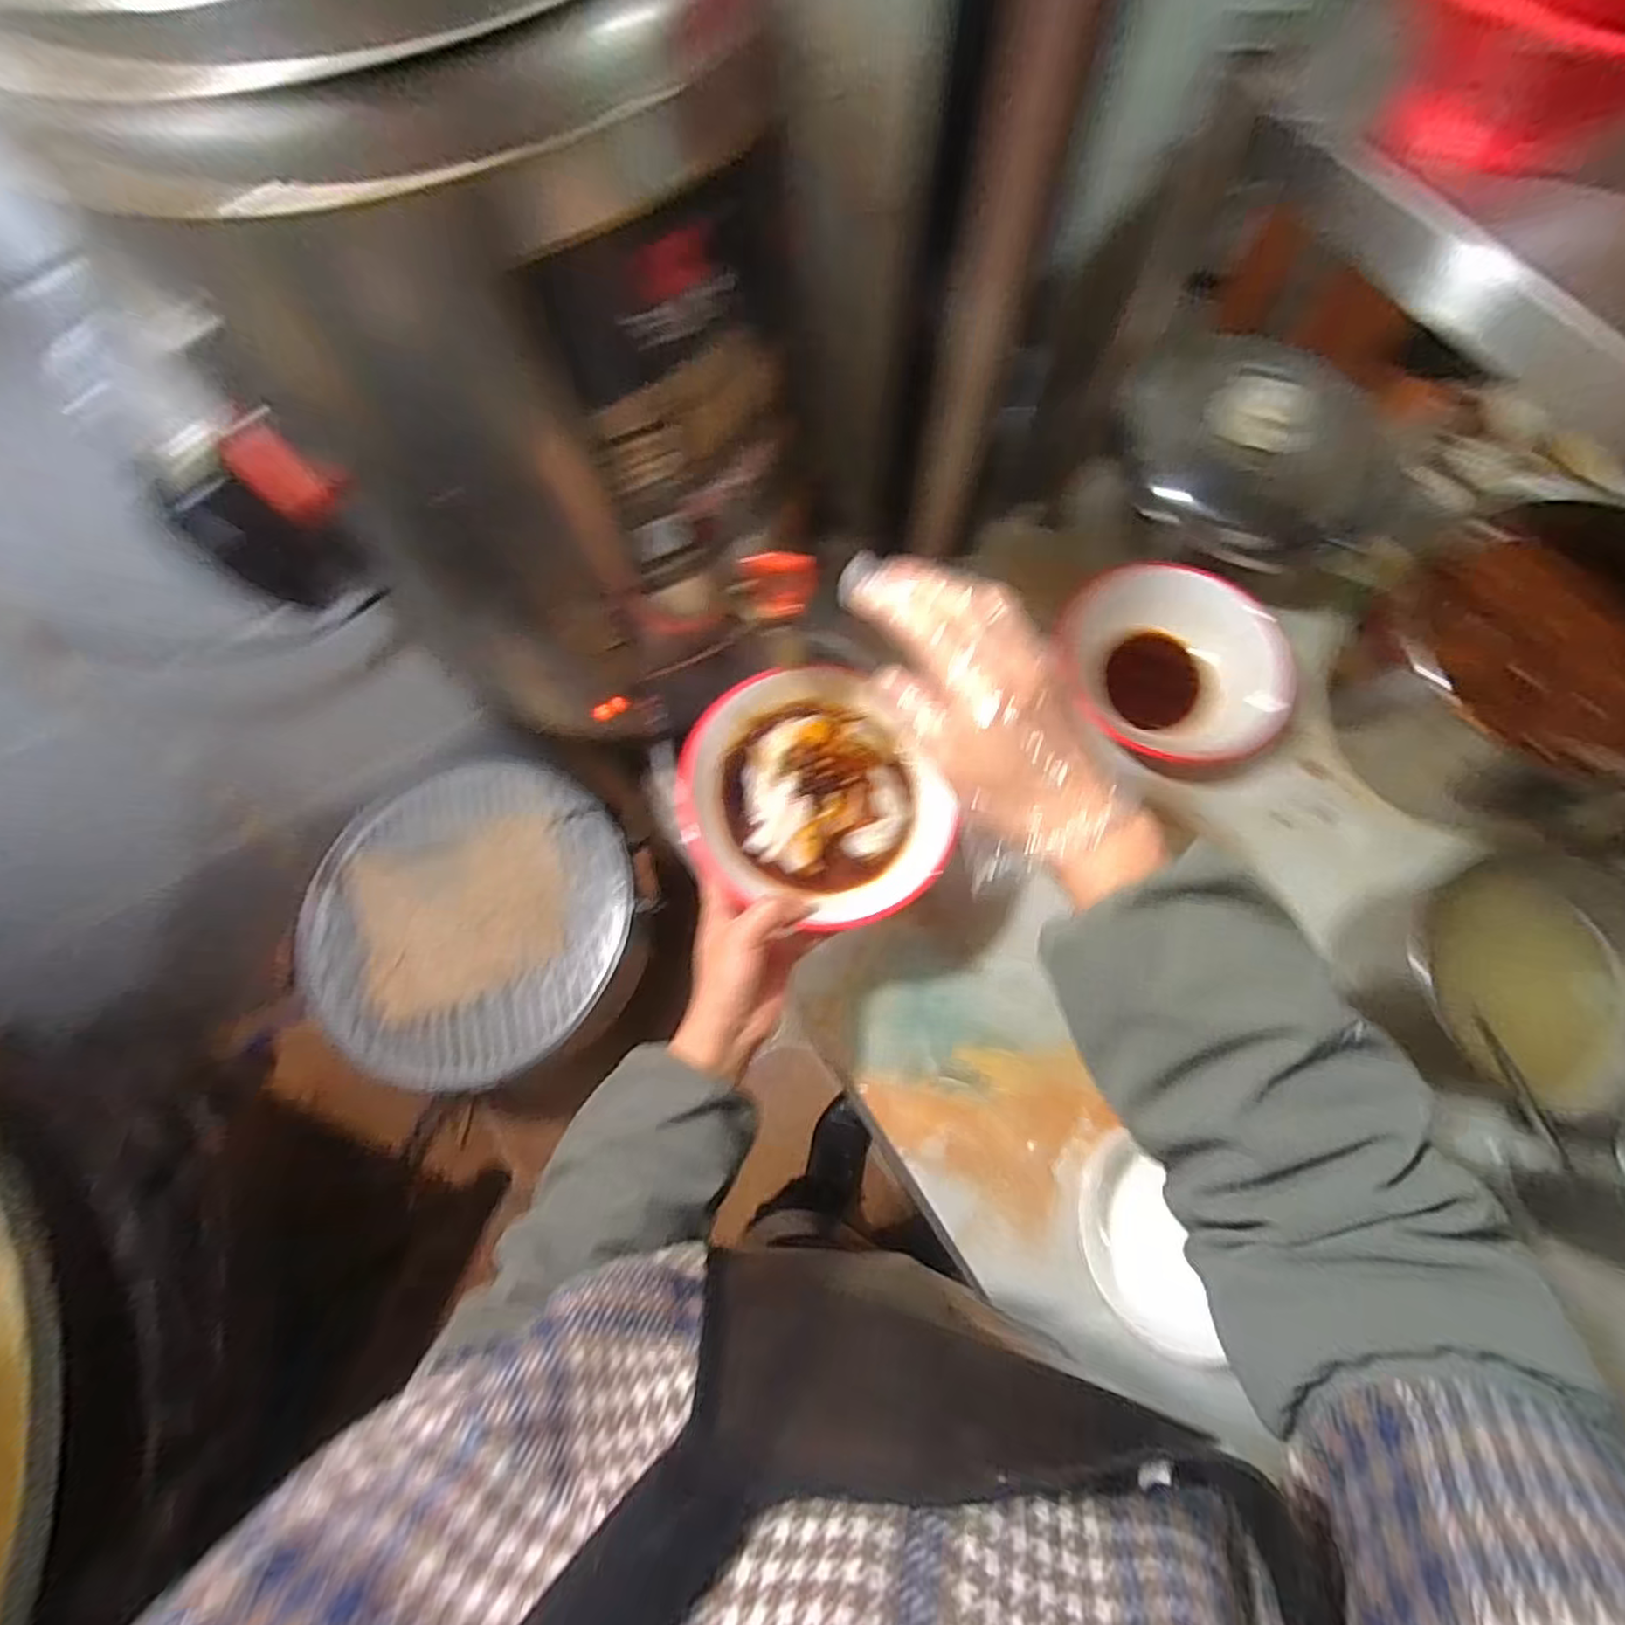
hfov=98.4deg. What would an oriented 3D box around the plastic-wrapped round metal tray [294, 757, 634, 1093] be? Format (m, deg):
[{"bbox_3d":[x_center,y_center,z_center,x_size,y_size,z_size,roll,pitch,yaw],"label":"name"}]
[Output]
[{"bbox_3d":[-0.496,0.147,1.005,0.454,0.027,0.446,0,73,1],"label":"plastic-wrapped round metal tray"}]

